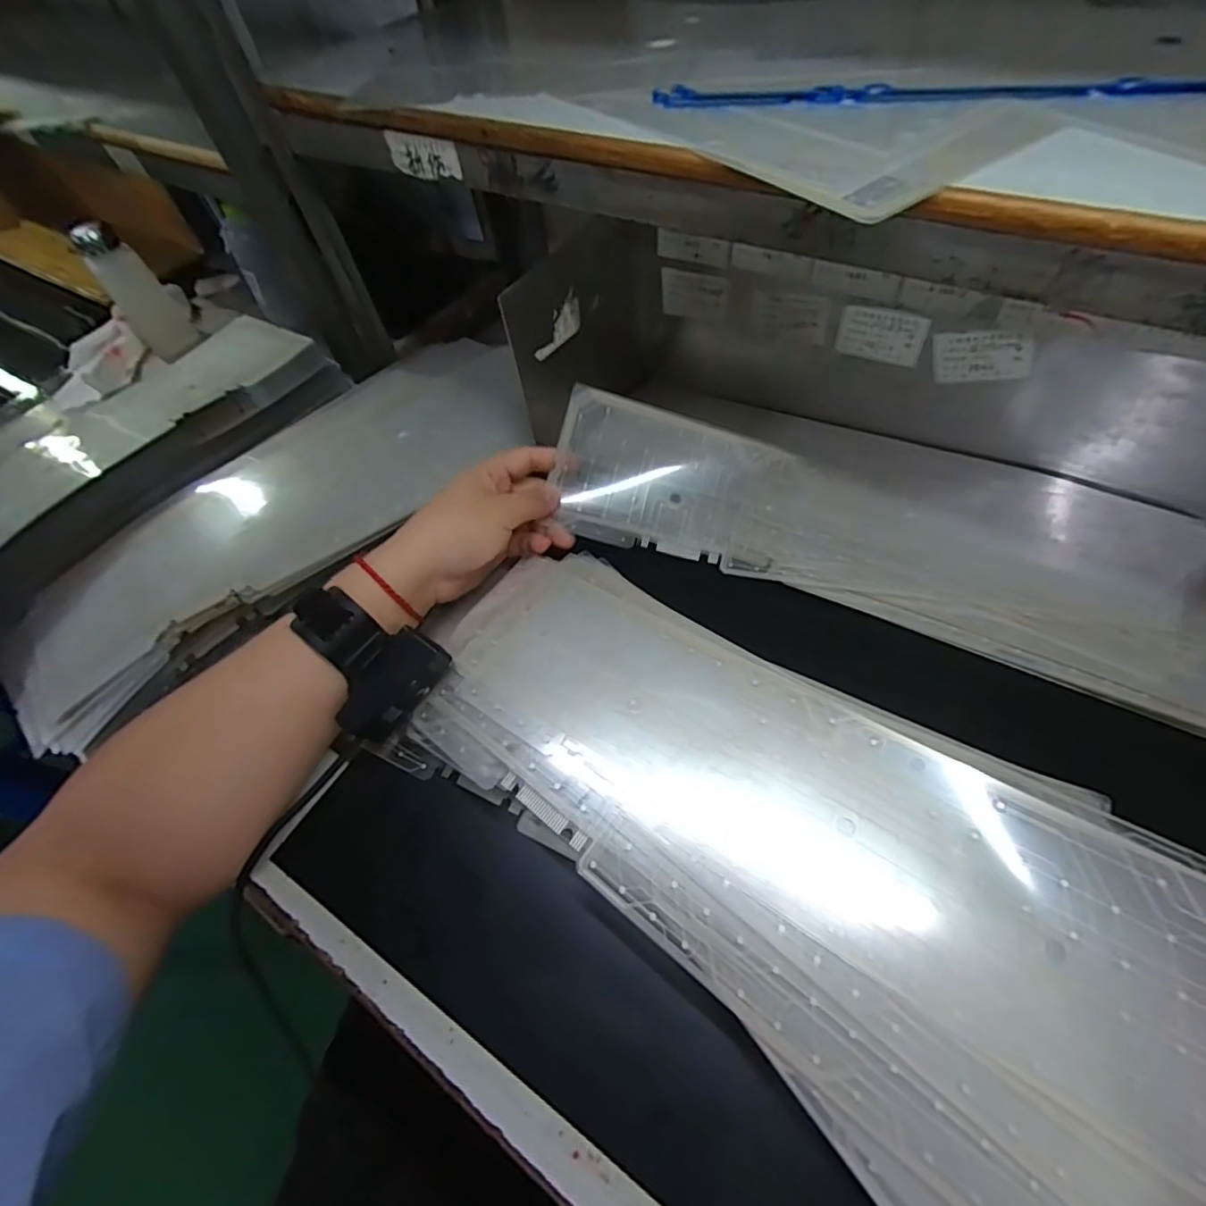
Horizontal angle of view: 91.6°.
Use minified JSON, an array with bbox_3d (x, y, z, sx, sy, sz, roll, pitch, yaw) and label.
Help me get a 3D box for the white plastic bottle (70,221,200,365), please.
[{"bbox_3d":[-0.515,-0.348,0.650,0.043,0.131,0.058,35,65,26],"label":"white plastic bottle"}]

